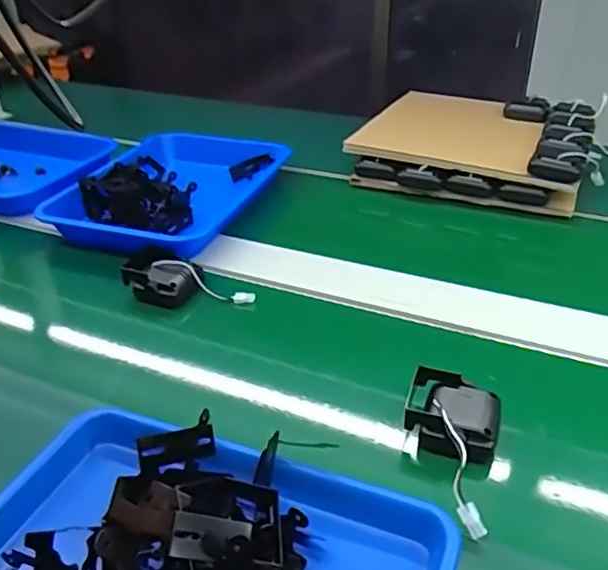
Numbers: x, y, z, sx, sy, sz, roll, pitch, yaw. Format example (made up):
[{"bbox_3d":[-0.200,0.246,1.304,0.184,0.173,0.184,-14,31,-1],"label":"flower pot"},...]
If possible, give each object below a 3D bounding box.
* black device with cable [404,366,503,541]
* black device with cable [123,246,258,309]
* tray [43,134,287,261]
[{"bbox_3d":[0.124,0.133,0.526,0.083,0.056,0.156,11,34,18],"label":"black device with cable"},{"bbox_3d":[-0.141,0.002,0.732,0.143,0.050,0.075,17,36,26],"label":"black device with cable"},{"bbox_3d":[-0.197,-0.152,0.949,0.257,0.050,0.370,12,34,19],"label":"tray"}]

